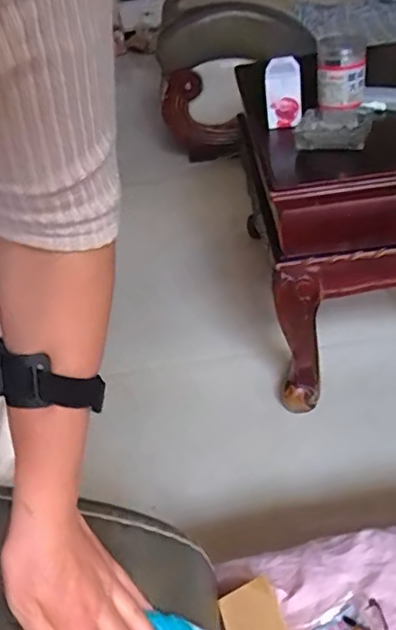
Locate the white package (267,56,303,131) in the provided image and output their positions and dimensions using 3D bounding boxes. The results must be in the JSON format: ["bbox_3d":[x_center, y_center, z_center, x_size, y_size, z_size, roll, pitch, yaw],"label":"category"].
[{"bbox_3d":[0.168,-0.428,1.112,0.067,0.126,0.023,-3,37,10],"label":"white package"}]

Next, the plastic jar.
[{"bbox_3d":[0.272,-0.460,1.096,0.089,0.124,0.090,0,38,13],"label":"plastic jar"}]

